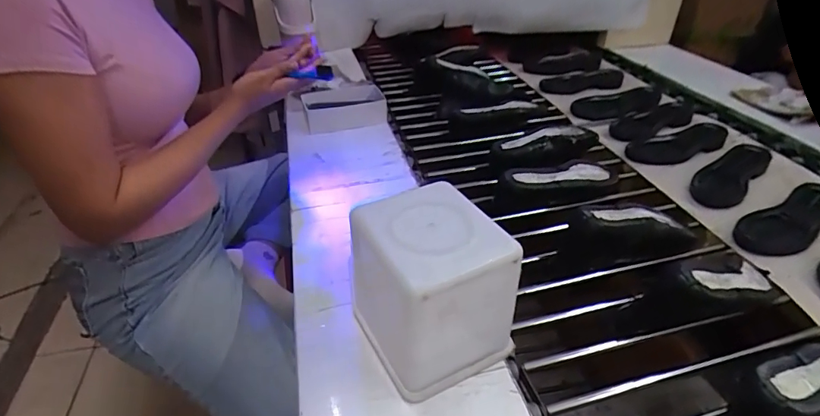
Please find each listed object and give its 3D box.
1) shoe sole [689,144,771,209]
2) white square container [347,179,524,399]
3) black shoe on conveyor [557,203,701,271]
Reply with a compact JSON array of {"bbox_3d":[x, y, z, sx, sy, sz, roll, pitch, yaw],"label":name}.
[{"bbox_3d":[0.613,-0.066,0.860,0.230,0.027,0.084,-28,43,-33],"label":"shoe sole"},{"bbox_3d":[0.018,0.087,0.491,0.127,0.171,0.149,-21,40,-26],"label":"white square container"},{"bbox_3d":[0.347,0.028,0.696,0.237,0.084,0.079,-7,36,-8],"label":"black shoe on conveyor"}]

